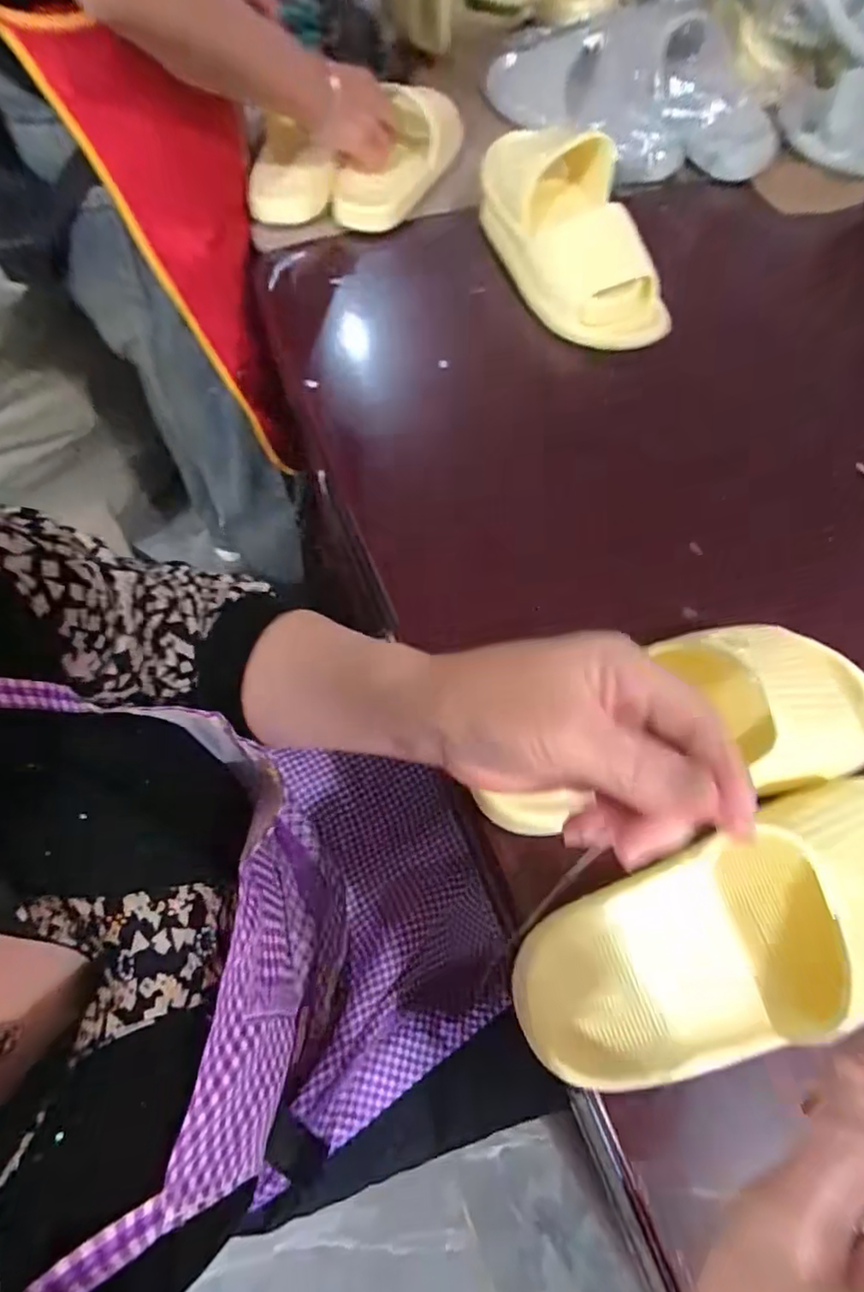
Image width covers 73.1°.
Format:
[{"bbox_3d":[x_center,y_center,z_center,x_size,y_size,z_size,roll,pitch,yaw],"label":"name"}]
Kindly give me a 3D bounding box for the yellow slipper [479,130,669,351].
[{"bbox_3d":[0.130,-0.397,0.555,0.122,0.080,0.259,-13,67,-7],"label":"yellow slipper"}]

